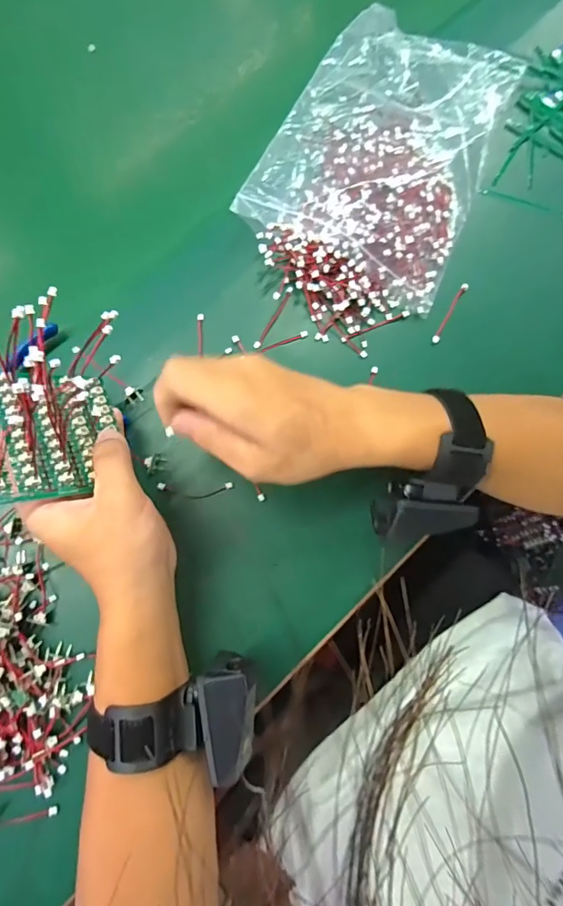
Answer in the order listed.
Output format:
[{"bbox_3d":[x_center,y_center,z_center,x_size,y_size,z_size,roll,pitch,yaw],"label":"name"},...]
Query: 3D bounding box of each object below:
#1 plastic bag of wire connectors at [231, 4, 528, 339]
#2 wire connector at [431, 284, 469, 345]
[{"bbox_3d":[0.079,-0.236,0.372,0.161,0.032,0.278,23,80,4],"label":"plastic bag of wire connectors"},{"bbox_3d":[0.135,-0.112,0.364,0.006,0.007,0.056,30,81,6],"label":"wire connector"}]

